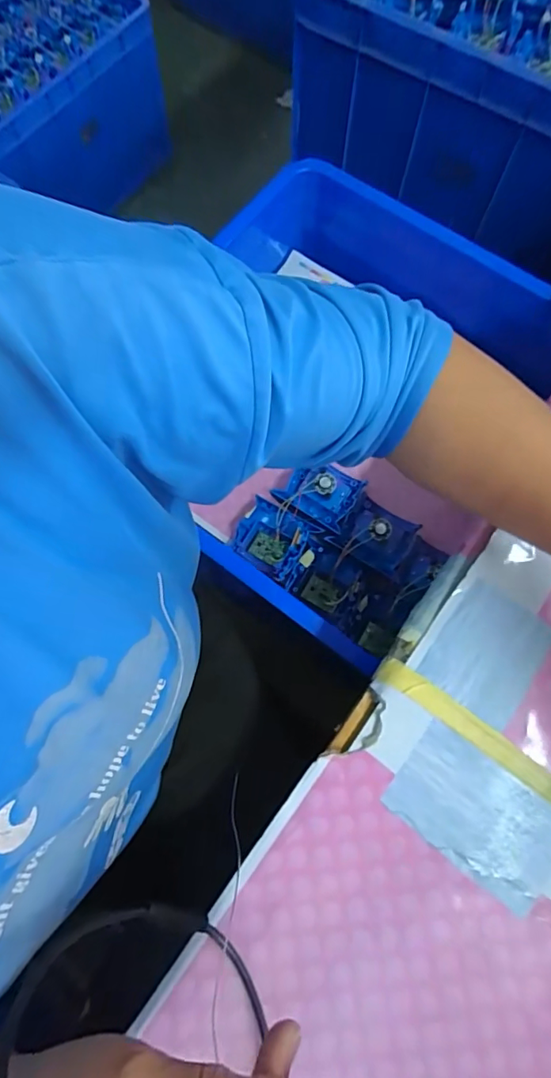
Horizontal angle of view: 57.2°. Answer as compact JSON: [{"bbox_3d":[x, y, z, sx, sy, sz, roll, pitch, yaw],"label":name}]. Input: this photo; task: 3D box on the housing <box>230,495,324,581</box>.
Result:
[{"bbox_3d":[-0.005,-0.001,0.591,0.081,0.024,0.074,31,76,9],"label":"housing"}]

